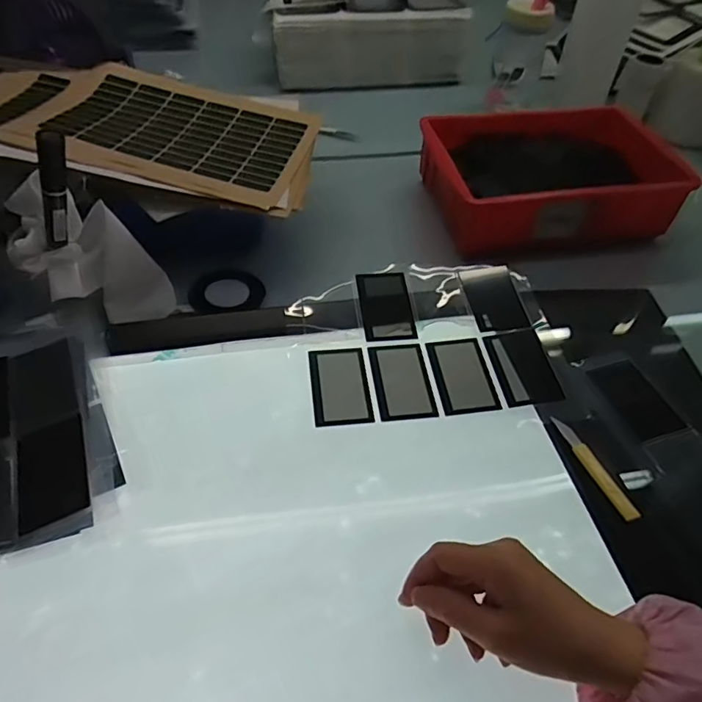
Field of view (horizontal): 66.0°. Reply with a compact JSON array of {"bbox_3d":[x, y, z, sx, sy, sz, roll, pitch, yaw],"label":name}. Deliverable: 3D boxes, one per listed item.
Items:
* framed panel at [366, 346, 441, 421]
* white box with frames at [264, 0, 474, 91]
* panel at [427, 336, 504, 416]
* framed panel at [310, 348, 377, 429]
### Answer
[{"bbox_3d":[0.047,0.027,0.498,0.051,0.005,0.083,-3,51,-9],"label":"framed panel"},{"bbox_3d":[0.023,-0.581,0.970,0.328,0.123,0.242,0,49,-3],"label":"white box with frames"},{"bbox_3d":[0.104,0.022,0.503,0.051,0.006,0.082,-3,51,-8],"label":"panel"},{"bbox_3d":[-0.009,0.031,0.492,0.051,0.004,0.083,-3,51,-8],"label":"framed panel"}]

